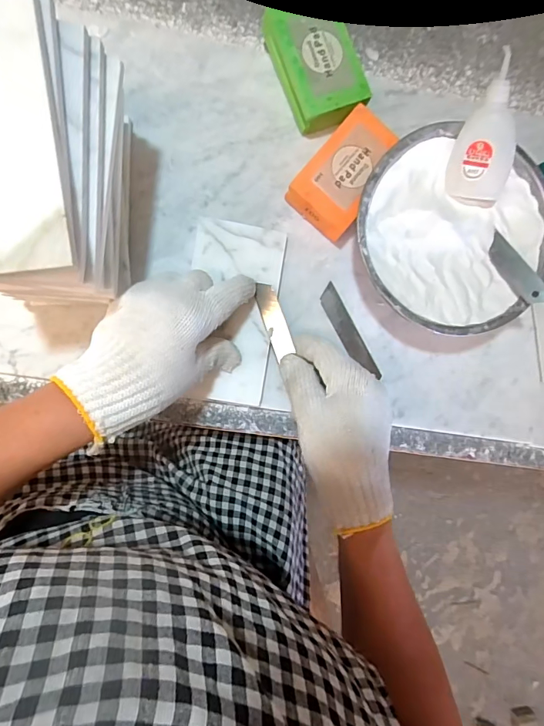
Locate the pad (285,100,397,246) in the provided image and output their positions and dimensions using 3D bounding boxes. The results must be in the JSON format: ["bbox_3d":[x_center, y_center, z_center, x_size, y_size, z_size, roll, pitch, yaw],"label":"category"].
[{"bbox_3d":[0.063,-0.159,0.368,0.057,0.033,0.097,40,87,-5],"label":"pad"}]

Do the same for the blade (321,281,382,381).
[{"bbox_3d":[0.068,-0.026,0.382,0.018,0.004,0.090,-29,93,-5],"label":"blade"}]

